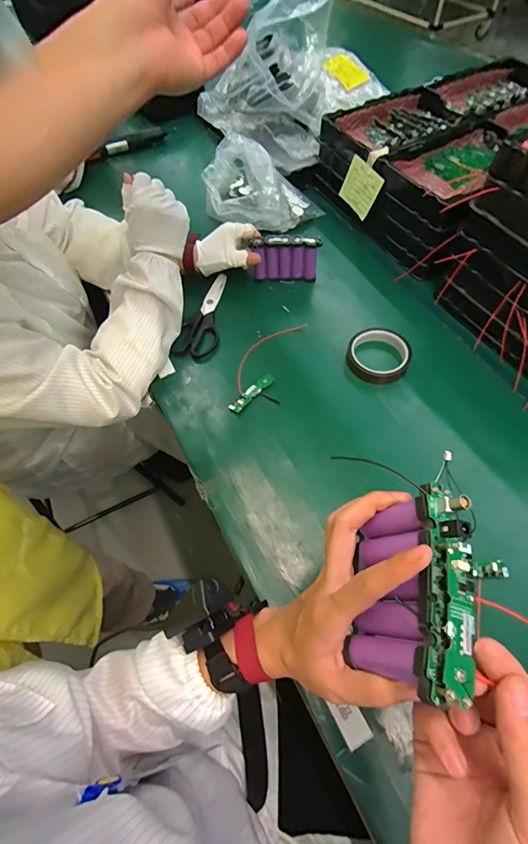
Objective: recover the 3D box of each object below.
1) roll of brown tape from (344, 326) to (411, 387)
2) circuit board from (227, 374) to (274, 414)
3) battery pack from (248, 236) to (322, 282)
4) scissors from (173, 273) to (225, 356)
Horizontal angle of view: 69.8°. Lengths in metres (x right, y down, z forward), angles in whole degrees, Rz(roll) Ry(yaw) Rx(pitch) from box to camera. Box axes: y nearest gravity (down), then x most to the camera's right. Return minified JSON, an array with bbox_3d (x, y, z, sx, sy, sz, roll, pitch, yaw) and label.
[{"bbox_3d":[0.174,-0.104,0.576,0.090,0.027,0.087,-1,60,2],"label":"roll of brown tape"},{"bbox_3d":[-0.017,-0.044,0.556,0.080,0.004,0.017,-41,66,-19],"label":"circuit board"},{"bbox_3d":[0.036,-0.274,0.642,0.109,0.086,0.017,1,60,4],"label":"battery pack"},{"bbox_3d":[-0.093,-0.181,0.634,0.060,0.008,0.186,10,61,9],"label":"scissors"}]

